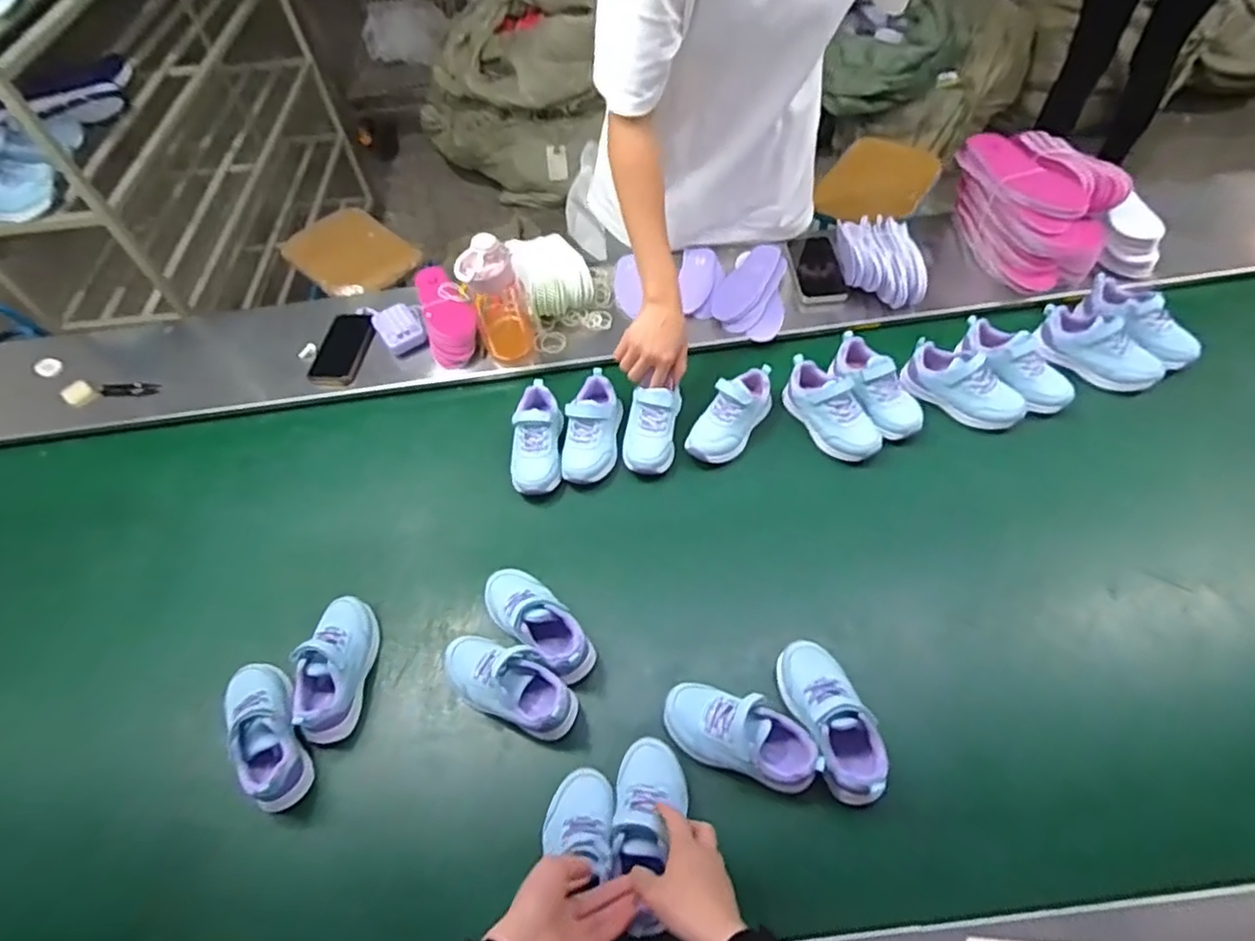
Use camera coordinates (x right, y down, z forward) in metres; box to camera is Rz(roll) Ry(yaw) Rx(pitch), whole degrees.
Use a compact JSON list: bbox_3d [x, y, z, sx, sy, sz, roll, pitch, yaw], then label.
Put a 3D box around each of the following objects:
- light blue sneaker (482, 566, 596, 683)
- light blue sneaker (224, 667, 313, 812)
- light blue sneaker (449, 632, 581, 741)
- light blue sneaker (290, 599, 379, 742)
[{"bbox_3d":[-0.112,0.182,0.797,0.167,0.069,0.069,38,66,26],"label":"light blue sneaker"},{"bbox_3d":[-0.417,0.297,0.758,0.076,0.058,0.170,-29,58,-15],"label":"light blue sneaker"},{"bbox_3d":[-0.139,0.245,0.760,0.172,0.063,0.080,18,59,16],"label":"light blue sneaker"},{"bbox_3d":[-0.352,0.234,0.793,0.072,0.059,0.169,0,56,4],"label":"light blue sneaker"}]

